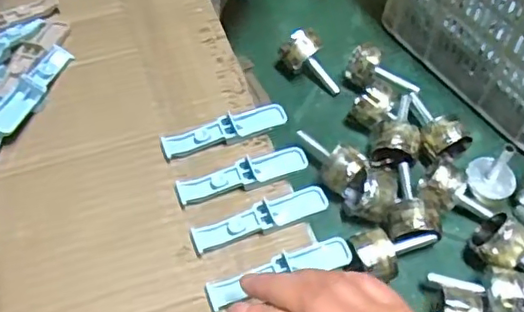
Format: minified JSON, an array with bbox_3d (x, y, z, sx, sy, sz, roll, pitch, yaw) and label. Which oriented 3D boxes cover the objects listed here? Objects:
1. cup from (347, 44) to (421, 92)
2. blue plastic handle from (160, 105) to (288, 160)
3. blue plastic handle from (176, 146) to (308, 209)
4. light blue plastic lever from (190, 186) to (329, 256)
[{"bbox_3d":[0.173,-0.110,0.837,0.104,0.068,0.052,38,65,22],"label":"cup"},{"bbox_3d":[-0.029,-0.022,0.453,0.099,0.012,0.025,-21,59,-12],"label":"blue plastic handle"},{"bbox_3d":[-0.014,0.014,0.431,0.099,0.011,0.023,-16,58,-10],"label":"blue plastic handle"},{"bbox_3d":[-0.001,0.045,0.411,0.100,0.013,0.022,-20,59,-12],"label":"light blue plastic lever"}]

